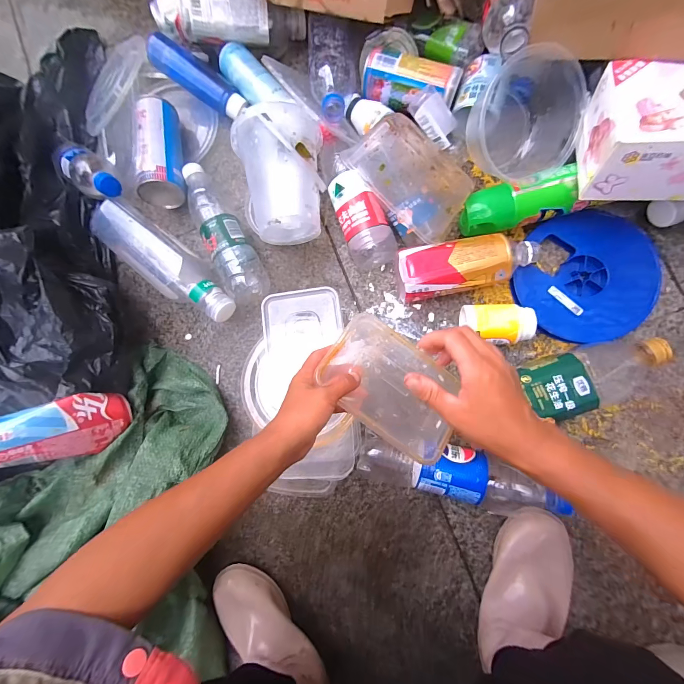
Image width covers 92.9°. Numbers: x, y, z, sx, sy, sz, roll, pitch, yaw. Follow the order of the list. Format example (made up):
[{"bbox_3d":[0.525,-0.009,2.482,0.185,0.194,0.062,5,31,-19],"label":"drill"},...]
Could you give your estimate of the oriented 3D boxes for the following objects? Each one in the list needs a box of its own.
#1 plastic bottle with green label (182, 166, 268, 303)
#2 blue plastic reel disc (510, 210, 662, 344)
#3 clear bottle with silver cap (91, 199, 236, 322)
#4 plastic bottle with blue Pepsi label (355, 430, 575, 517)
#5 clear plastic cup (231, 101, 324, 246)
[{"bbox_3d":[-0.182,-0.176,0.498,0.058,0.062,0.231,-26,83,5],"label":"plastic bottle with green label"},{"bbox_3d":[0.326,-0.089,0.437,0.163,0.021,0.179,-1,86,8],"label":"blue plastic reel disc"},{"bbox_3d":[-0.266,-0.117,0.500,0.254,0.071,0.071,39,92,9],"label":"clear bottle with silver cap"},{"bbox_3d":[0.141,0.172,0.418,0.242,0.066,0.079,10,87,8],"label":"plastic bottle with blue Pepsi label"},{"bbox_3d":[-0.079,-0.221,0.453,0.111,0.127,0.143,-8,85,7],"label":"clear plastic cup"}]

